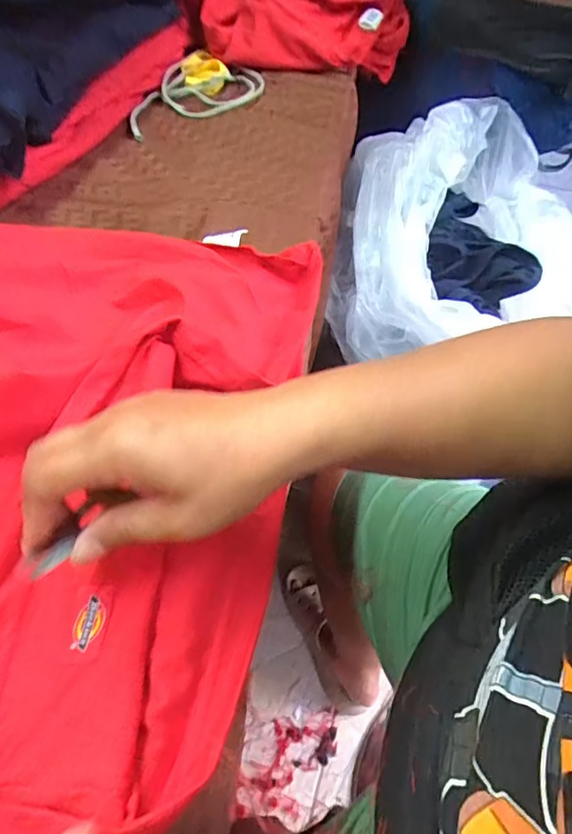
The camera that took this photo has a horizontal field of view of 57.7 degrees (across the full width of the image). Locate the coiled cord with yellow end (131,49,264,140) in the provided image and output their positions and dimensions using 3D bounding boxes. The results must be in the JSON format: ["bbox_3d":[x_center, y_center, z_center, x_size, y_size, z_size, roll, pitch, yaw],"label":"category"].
[{"bbox_3d":[-0.104,-0.371,0.602,0.115,0.016,0.175,20,61,13],"label":"coiled cord with yellow end"}]

